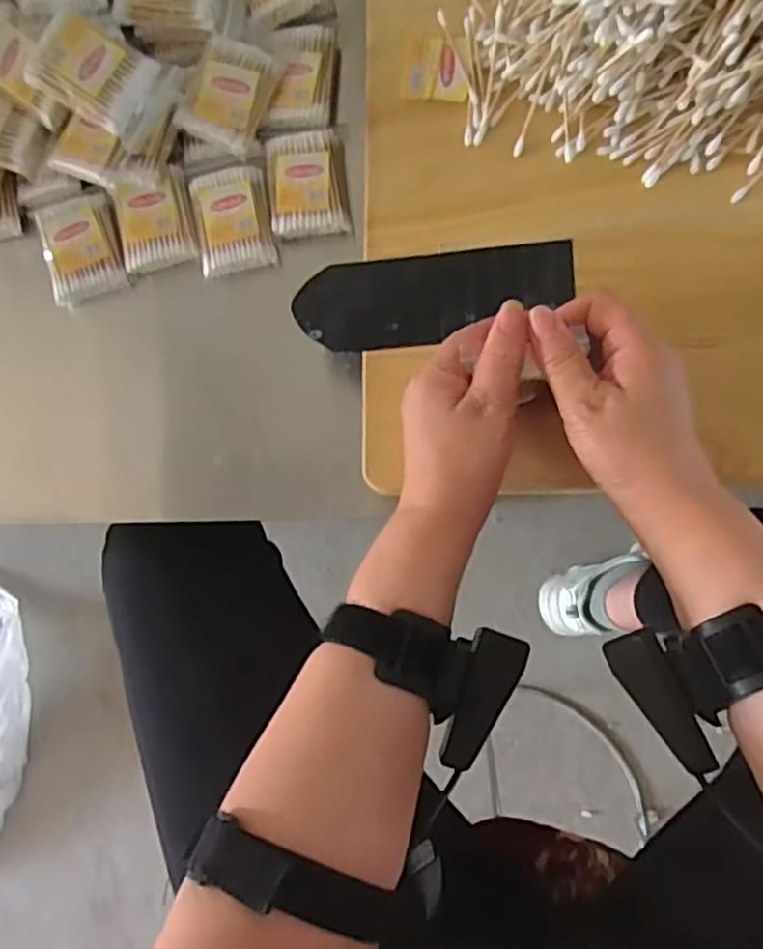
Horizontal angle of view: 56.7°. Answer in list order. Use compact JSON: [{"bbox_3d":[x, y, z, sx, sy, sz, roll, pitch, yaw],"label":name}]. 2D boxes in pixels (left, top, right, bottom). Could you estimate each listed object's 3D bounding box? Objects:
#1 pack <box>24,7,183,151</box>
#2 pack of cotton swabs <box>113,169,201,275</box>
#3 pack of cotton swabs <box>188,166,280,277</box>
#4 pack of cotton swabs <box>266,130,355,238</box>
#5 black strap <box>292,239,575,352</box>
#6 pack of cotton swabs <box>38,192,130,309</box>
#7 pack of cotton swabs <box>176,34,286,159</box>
[{"bbox_3d":[-0.195,-0.278,0.496,0.088,0.022,0.060,29,83,-16],"label":"pack"},{"bbox_3d":[-0.172,-0.192,0.536,0.054,0.014,0.069,-15,83,6],"label":"pack of cotton swabs"},{"bbox_3d":[-0.111,-0.190,0.531,0.058,0.016,0.079,-10,84,6],"label":"pack of cotton swabs"},{"bbox_3d":[-0.055,-0.216,0.527,0.056,0.016,0.081,-8,84,7],"label":"pack of cotton swabs"},{"bbox_3d":[0.034,-0.116,0.463,0.177,0.006,0.059,-5,84,7],"label":"black strap"},{"bbox_3d":[-0.229,-0.172,0.540,0.059,0.020,0.067,-18,83,5],"label":"pack of cotton swabs"},{"bbox_3d":[-0.112,-0.280,0.526,0.057,0.020,0.073,23,88,9],"label":"pack of cotton swabs"}]

